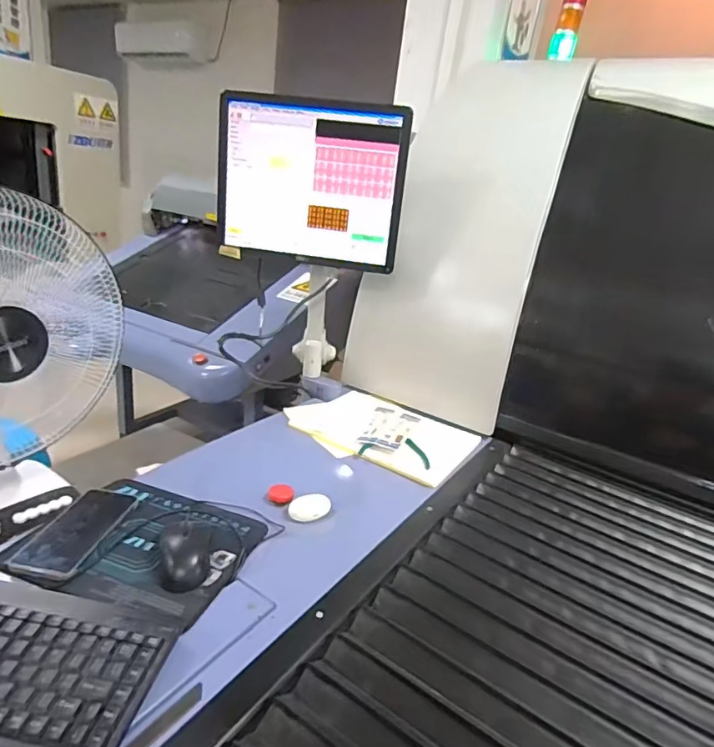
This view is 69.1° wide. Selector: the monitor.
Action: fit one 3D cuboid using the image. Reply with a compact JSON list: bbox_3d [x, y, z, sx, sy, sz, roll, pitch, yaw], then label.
[{"bbox_3d":[-0.093,-0.376,1.034,0.372,0.292,0.044,11,21,8],"label":"monitor"}]

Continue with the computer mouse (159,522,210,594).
[{"bbox_3d":[-0.206,0.213,0.622,0.058,0.035,0.093,0,22,-19],"label":"computer mouse"}]

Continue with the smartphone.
[{"bbox_3d":[-0.346,0.192,0.649,0.077,0.013,0.165,9,20,5],"label":"smartphone"}]

